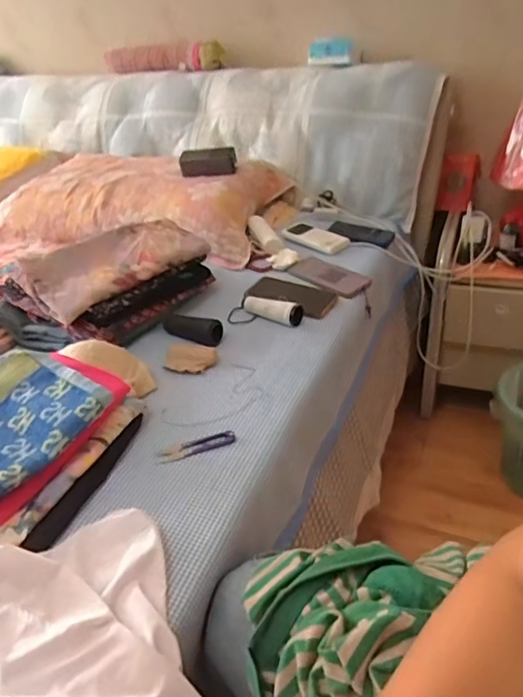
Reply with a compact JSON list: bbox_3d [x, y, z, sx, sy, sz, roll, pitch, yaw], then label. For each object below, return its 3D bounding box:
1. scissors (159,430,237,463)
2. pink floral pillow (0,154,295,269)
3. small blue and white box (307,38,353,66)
[{"bbox_3d":[-0.082,0.127,0.679,0.100,0.006,0.025,-16,35,-16],"label":"scissors"},{"bbox_3d":[-0.326,-0.357,1.295,0.706,0.141,0.392,8,35,19],"label":"pink floral pillow"},{"bbox_3d":[0.176,-0.769,1.363,0.118,0.060,0.040,17,46,24],"label":"small blue and white box"}]

